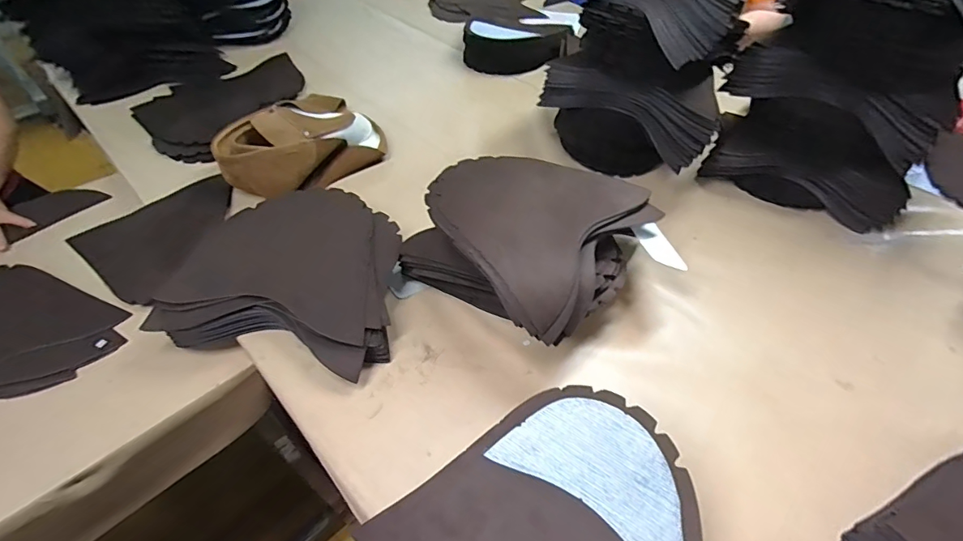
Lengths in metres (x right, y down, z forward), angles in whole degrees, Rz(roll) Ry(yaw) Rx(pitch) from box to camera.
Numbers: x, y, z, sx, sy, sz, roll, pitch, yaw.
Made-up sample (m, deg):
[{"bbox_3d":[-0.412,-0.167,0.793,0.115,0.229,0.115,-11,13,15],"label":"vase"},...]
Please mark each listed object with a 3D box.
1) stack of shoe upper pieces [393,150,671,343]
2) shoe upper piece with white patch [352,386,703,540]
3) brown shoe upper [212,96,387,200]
[{"bbox_3d":[0.057,-0.037,0.582,0.236,0.127,0.230,34,55,25],"label":"stack of shoe upper pieces"},{"bbox_3d":[0.071,0.195,0.363,0.234,0.028,0.205,28,53,21],"label":"shoe upper piece with white patch"},{"bbox_3d":[-0.273,-0.209,0.762,0.158,0.082,0.267,25,52,19],"label":"brown shoe upper"}]

